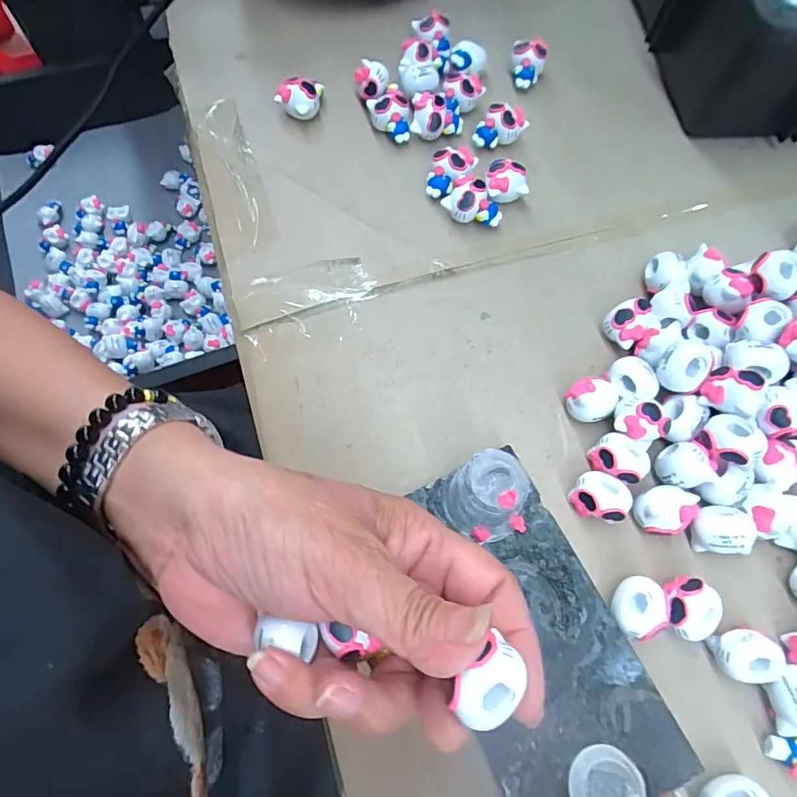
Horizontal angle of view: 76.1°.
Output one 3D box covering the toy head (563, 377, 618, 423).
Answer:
[{"bbox_3d":[0.098,0.002,0.263,0.024,0.020,0.023,0,69,-1],"label":"toy head"}]

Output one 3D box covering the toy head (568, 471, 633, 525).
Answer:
[{"bbox_3d":[0.098,0.048,0.248,0.026,0.021,0.022,2,69,0],"label":"toy head"}]

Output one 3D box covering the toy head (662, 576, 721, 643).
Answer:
[{"bbox_3d":[0.130,0.095,0.231,0.024,0.021,0.026,9,69,3],"label":"toy head"}]

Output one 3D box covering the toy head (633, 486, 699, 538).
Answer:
[{"bbox_3d":[0.128,0.054,0.247,0.026,0.020,0.023,-13,70,-6],"label":"toy head"}]

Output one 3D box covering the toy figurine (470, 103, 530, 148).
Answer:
[{"bbox_3d":[0.067,-0.177,0.334,0.034,0.023,0.017,5,69,1],"label":"toy figurine"}]

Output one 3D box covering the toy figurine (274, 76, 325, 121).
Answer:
[{"bbox_3d":[-0.065,-0.197,0.335,0.030,0.025,0.017,-4,69,-2],"label":"toy figurine"}]

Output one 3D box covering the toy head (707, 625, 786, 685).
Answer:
[{"bbox_3d":[0.153,0.114,0.226,0.026,0.019,0.021,17,70,6],"label":"toy head"}]

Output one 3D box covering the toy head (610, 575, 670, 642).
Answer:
[{"bbox_3d":[0.107,0.095,0.230,0.021,0.022,0.026,19,70,6],"label":"toy head"}]

